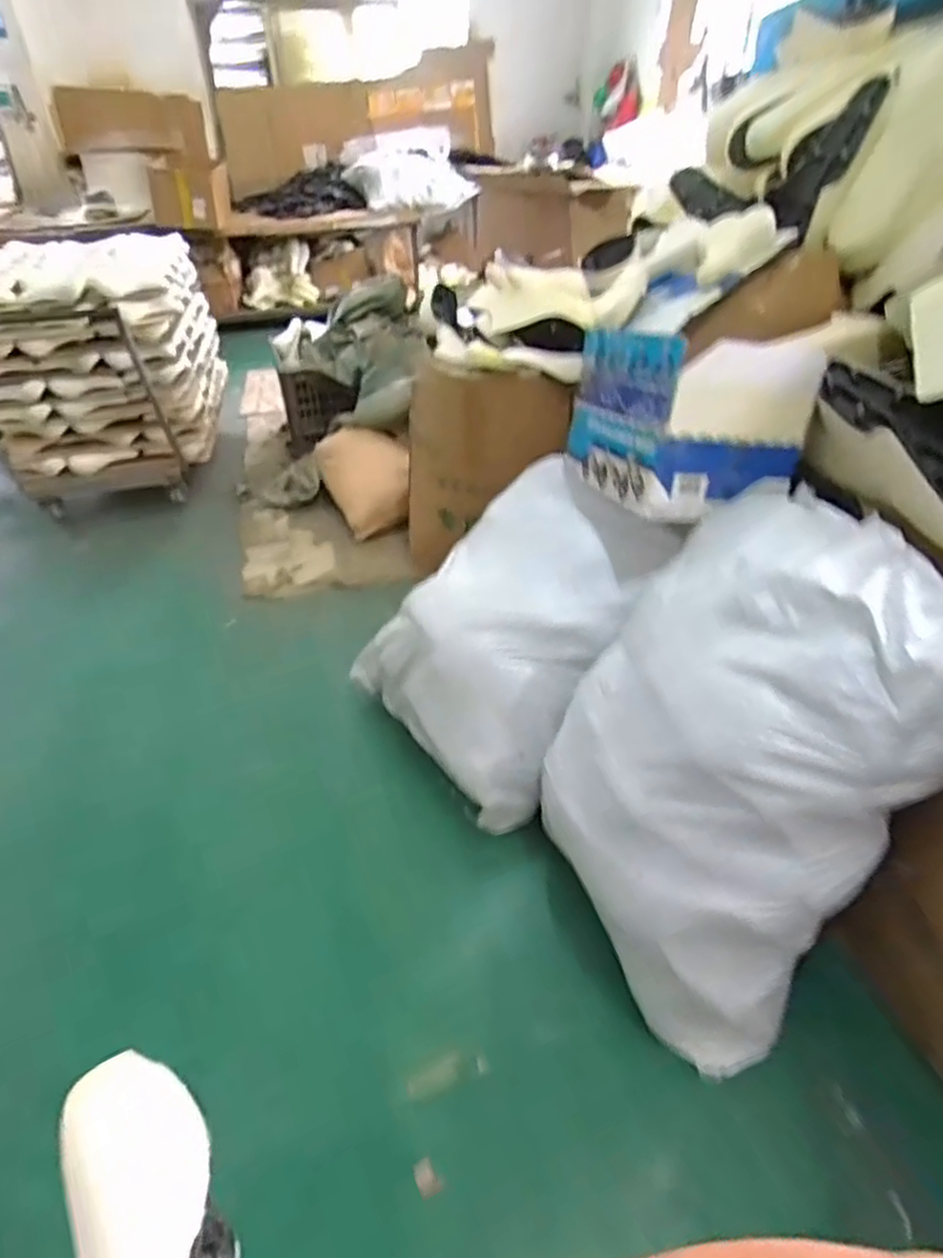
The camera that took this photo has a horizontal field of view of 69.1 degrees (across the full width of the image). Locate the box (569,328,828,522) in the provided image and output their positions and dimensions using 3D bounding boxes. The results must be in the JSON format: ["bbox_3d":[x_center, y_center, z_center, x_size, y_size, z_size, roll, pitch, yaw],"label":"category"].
[{"bbox_3d":[0.440,-0.456,1.417,0.346,0.294,0.423,-11,39,-11],"label":"box"}]

